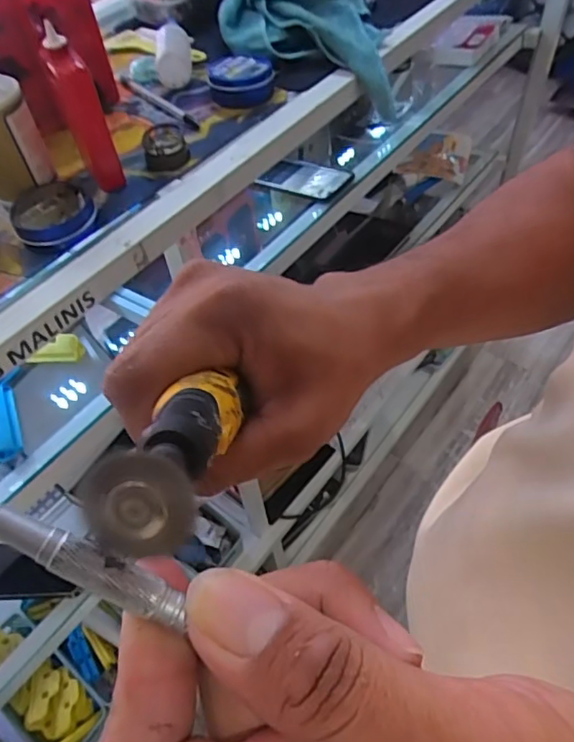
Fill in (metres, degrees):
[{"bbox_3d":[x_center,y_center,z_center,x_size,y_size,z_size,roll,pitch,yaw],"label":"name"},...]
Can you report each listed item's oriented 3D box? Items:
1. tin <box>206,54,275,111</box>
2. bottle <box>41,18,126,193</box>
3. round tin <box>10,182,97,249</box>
[{"bbox_3d":[-0.046,-0.286,0.555,0.062,0.030,0.057,-2,53,3],"label":"tin"},{"bbox_3d":[-0.156,-0.196,0.440,0.027,0.121,0.027,-21,54,-11],"label":"bottle"},{"bbox_3d":[-0.182,-0.123,0.443,0.059,0.018,0.063,-2,53,3],"label":"round tin"}]

